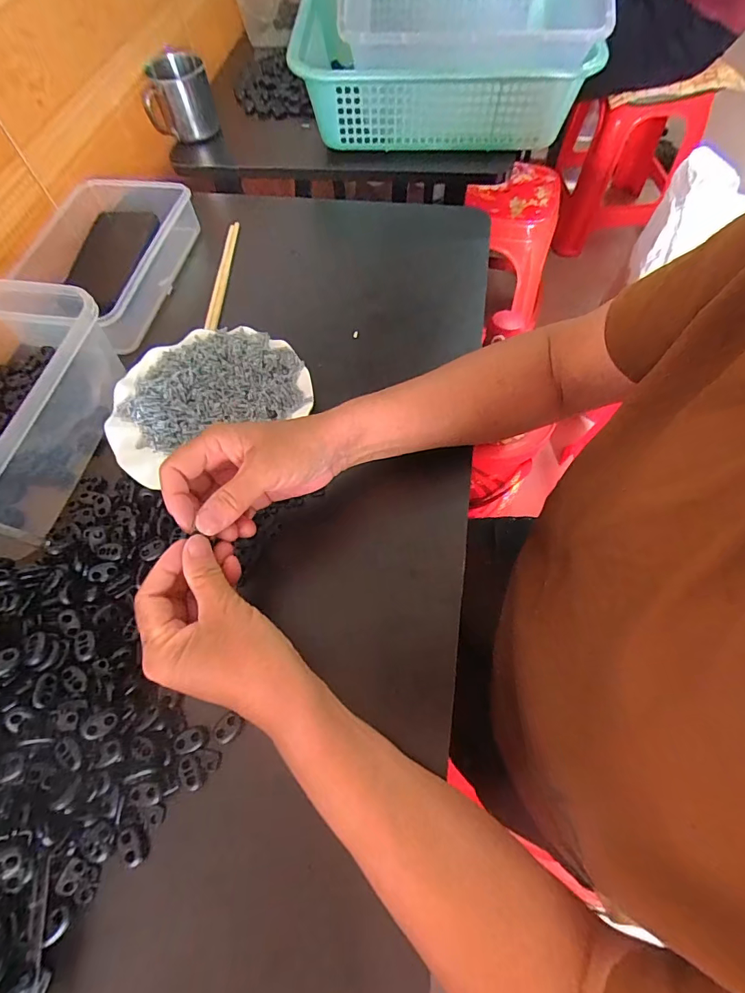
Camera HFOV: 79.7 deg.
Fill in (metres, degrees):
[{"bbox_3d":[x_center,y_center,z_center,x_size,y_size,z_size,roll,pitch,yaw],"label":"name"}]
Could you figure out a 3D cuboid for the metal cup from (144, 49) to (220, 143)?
[{"bbox_3d":[-0.286,-0.594,0.661,0.092,0.082,0.092,-15,63,-5],"label":"metal cup"}]

